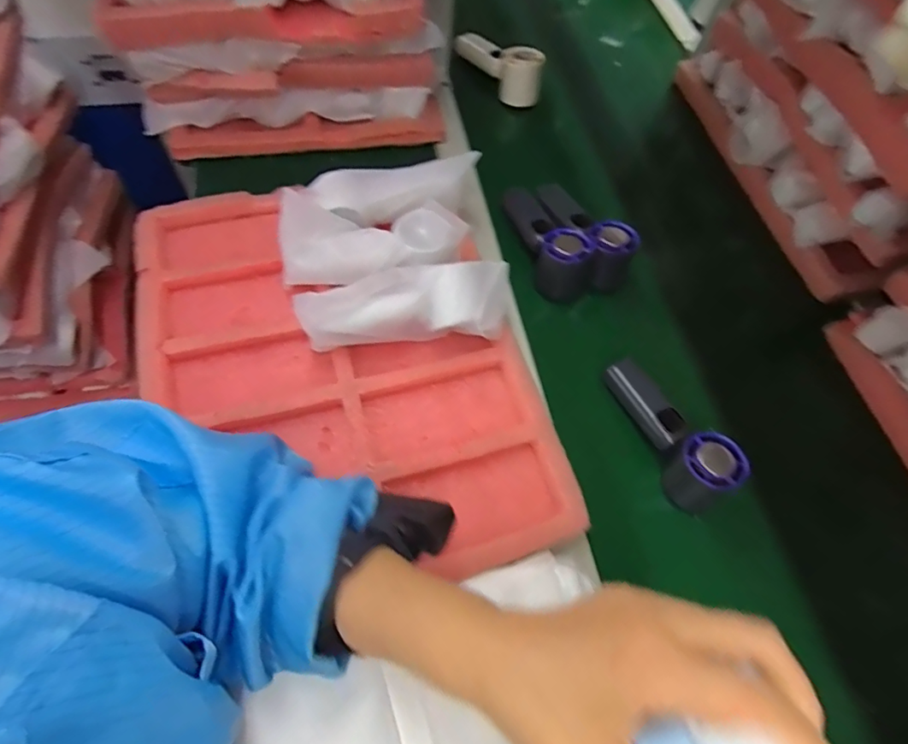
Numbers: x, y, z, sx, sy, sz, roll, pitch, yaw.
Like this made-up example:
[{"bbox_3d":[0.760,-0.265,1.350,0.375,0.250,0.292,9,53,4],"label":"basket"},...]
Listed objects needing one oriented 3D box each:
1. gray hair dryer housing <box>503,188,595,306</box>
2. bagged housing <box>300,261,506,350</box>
[{"bbox_3d":[0.103,-0.154,0.566,0.054,0.060,0.142,-15,65,-13],"label":"gray hair dryer housing"},{"bbox_3d":[-0.041,-0.059,0.464,0.184,0.073,0.061,-4,63,-8],"label":"bagged housing"}]

